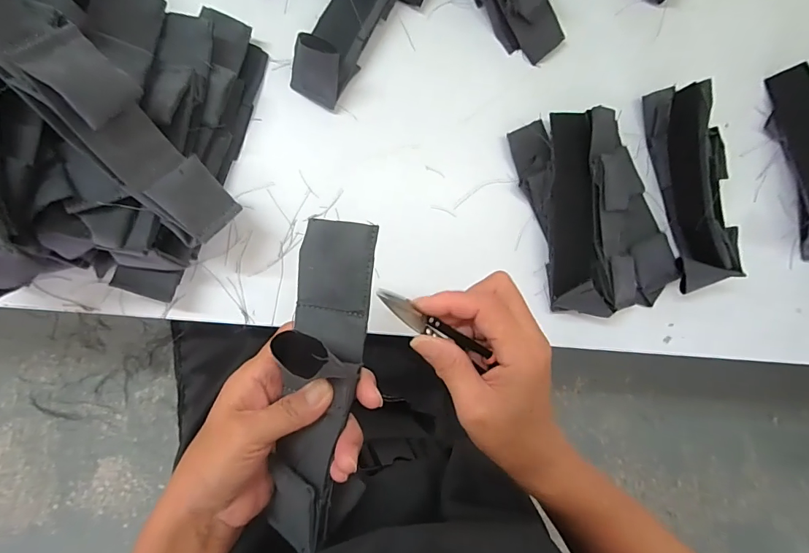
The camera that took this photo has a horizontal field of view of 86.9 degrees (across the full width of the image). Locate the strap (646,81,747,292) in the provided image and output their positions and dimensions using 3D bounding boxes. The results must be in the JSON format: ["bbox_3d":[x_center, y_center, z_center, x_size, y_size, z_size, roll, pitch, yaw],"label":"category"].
[{"bbox_3d":[0.290,-0.092,0.435,0.041,0.057,0.204,-10,91,-10],"label":"strap"}]

